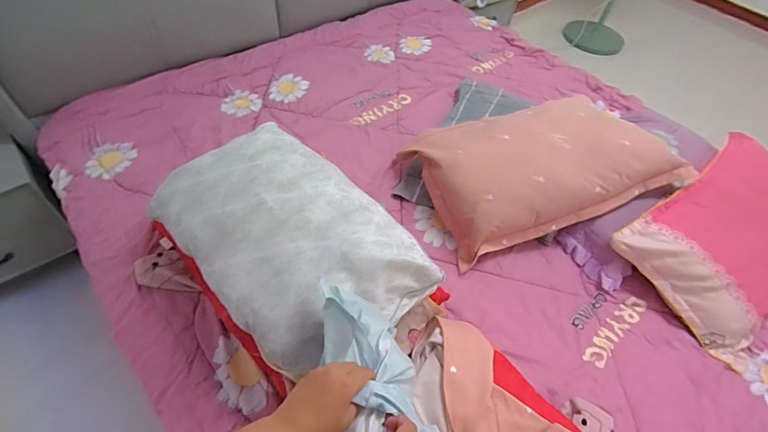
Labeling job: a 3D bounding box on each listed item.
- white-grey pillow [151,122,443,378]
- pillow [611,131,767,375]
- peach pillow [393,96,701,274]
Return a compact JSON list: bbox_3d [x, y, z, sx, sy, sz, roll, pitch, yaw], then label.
[{"bbox_3d":[-0.195,0.024,0.784,0.527,0.119,0.323,40,58,23],"label":"white-grey pillow"},{"bbox_3d":[0.927,0.048,1.067,0.599,0.159,0.369,-31,62,-25],"label":"pillow"},{"bbox_3d":[0.418,-0.153,1.117,0.598,0.233,0.398,-15,56,-16],"label":"peach pillow"}]

